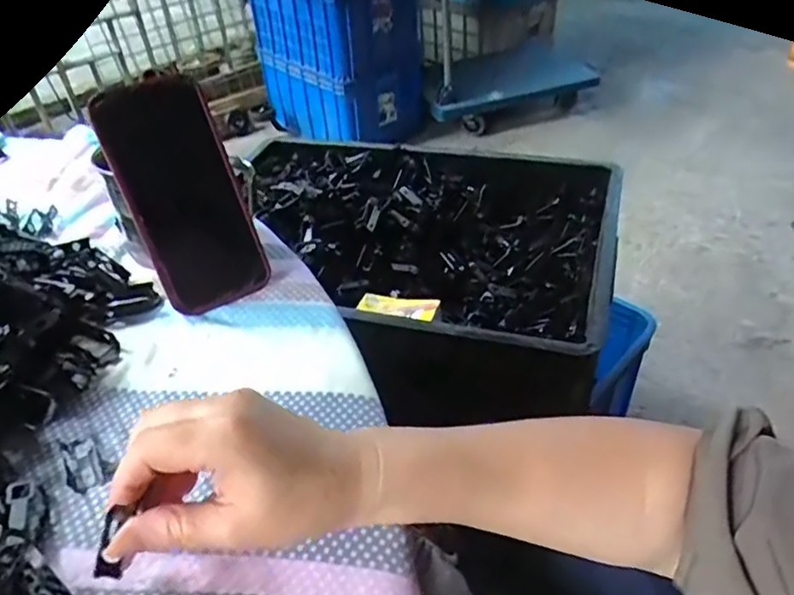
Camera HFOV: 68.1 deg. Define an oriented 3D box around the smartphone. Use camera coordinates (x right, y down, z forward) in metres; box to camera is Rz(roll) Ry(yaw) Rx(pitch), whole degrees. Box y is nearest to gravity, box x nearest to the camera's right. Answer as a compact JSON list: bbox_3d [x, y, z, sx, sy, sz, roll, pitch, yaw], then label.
[{"bbox_3d":[-0.150,-0.072,0.417,0.076,0.158,0.014,-23,17,-16],"label":"smartphone"}]

